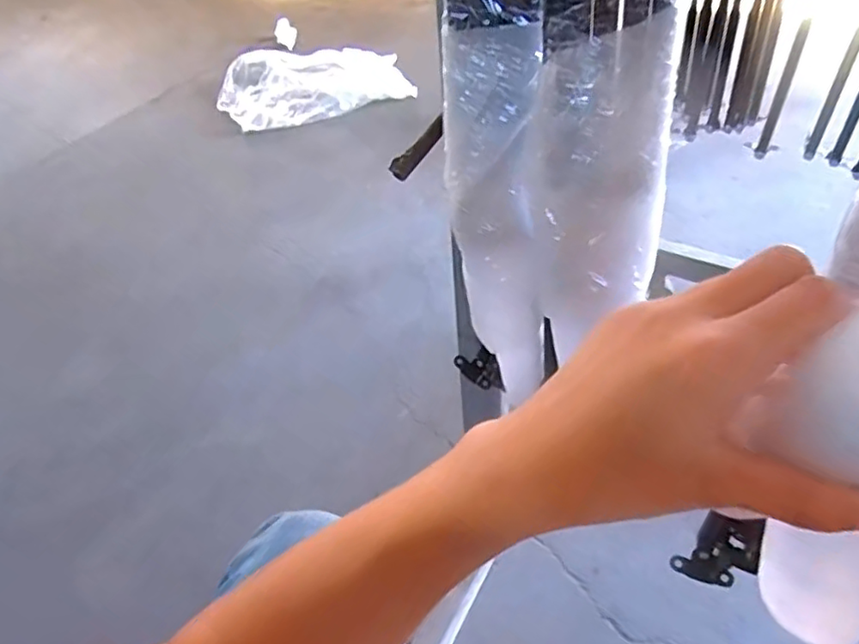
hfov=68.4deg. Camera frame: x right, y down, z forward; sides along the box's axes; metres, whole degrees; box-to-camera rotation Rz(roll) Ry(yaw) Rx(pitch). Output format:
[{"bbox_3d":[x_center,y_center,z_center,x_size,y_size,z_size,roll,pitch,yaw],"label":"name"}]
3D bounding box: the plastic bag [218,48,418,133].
[{"bbox_3d":[-0.345,-0.685,1.769,0.500,0.089,0.286,-10,47,-2],"label":"plastic bag"}]

